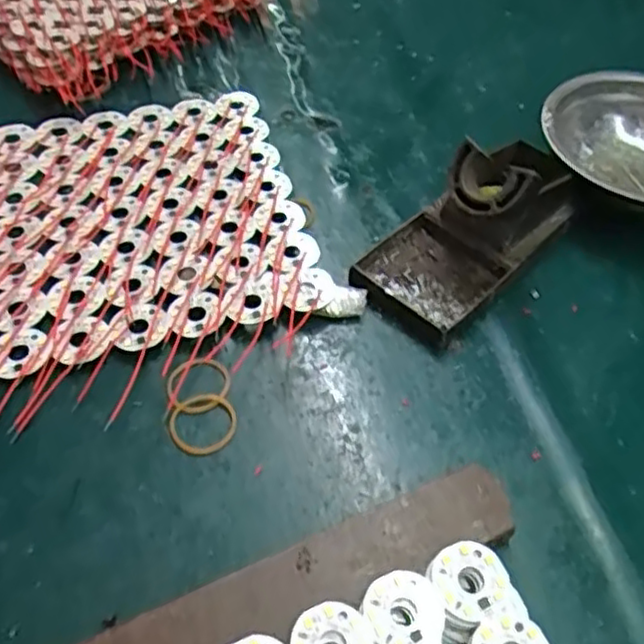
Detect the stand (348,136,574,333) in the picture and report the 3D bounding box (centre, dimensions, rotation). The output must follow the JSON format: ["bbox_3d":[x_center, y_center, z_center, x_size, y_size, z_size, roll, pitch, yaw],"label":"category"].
[{"bbox_3d":[0.092,-0.065,0.397,0.070,0.065,0.149,38,60,24],"label":"stand"}]

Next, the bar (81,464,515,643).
[{"bbox_3d":[-0.012,0.109,0.284,0.198,0.018,0.033,-18,56,-15],"label":"bar"}]

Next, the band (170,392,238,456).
[{"bbox_3d":[-0.058,0.050,0.340,0.033,0.004,0.031,1,53,-1],"label":"band"}]

